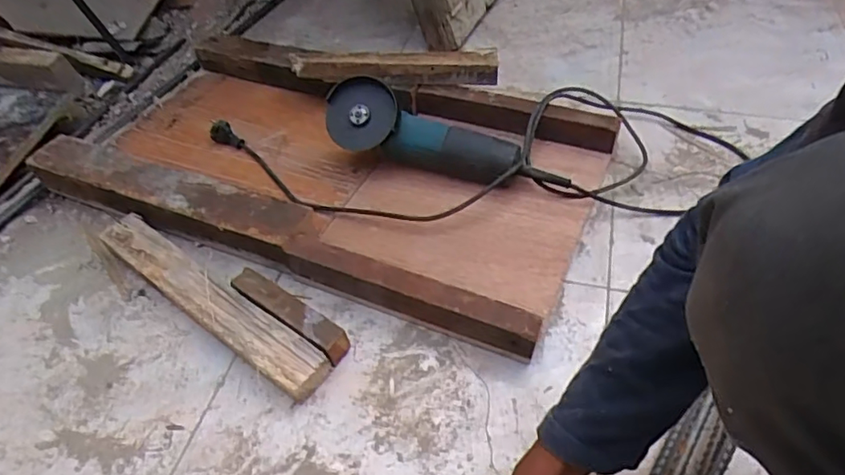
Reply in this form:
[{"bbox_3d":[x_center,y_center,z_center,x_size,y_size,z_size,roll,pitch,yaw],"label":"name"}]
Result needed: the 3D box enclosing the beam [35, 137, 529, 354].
[{"bbox_3d":[-0.215,-0.014,0.729,0.719,0.063,0.087,17,50,18],"label":"beam"}]

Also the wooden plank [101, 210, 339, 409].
[{"bbox_3d":[-0.256,0.072,0.678,0.360,0.037,0.056,30,55,27],"label":"wooden plank"}]

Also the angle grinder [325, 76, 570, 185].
[{"bbox_3d":[0.029,-0.131,0.794,0.338,0.102,0.083,14,50,16],"label":"angle grinder"}]

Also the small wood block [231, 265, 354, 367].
[{"bbox_3d":[-0.150,0.089,0.657,0.161,0.044,0.030,28,55,26],"label":"small wood block"}]

